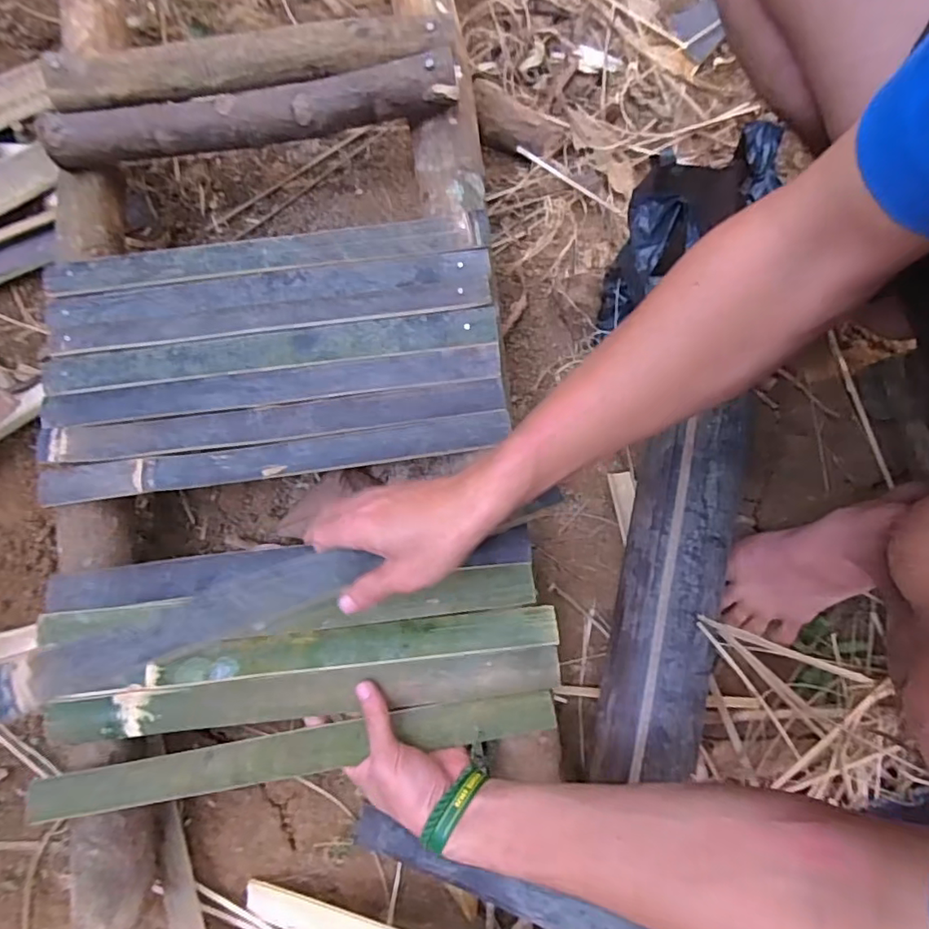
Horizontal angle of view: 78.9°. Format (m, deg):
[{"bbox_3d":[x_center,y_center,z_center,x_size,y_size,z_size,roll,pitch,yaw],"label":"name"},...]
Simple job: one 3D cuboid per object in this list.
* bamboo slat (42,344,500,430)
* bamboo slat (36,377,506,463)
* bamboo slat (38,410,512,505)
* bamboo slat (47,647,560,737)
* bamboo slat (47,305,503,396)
[{"bbox_3d":[-0.169,-0.069,0.492,0.395,0.004,0.032,-6,79,-1],"label":"bamboo slat"},{"bbox_3d":[-0.166,-0.038,0.487,0.396,0.004,0.032,-6,79,-1],"label":"bamboo slat"},{"bbox_3d":[-0.163,-0.006,0.487,0.399,0.010,0.030,-7,79,-1],"label":"bamboo slat"},{"bbox_3d":[-0.126,0.189,0.456,0.402,0.010,0.039,-6,86,-2],"label":"bamboo slat"},{"bbox_3d":[-0.173,-0.102,0.498,0.396,0.004,0.037,-7,79,-1],"label":"bamboo slat"}]

